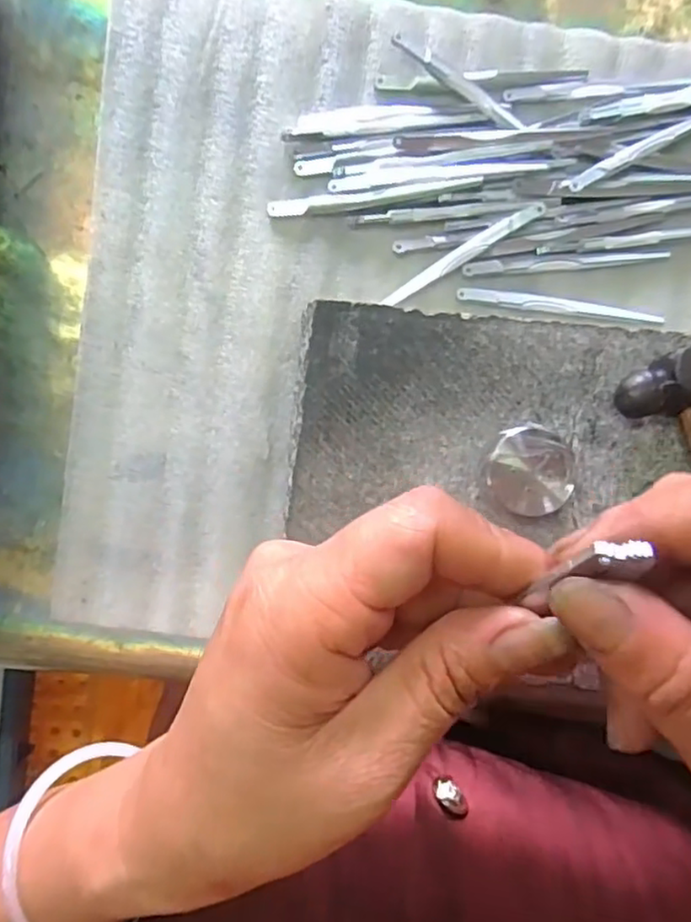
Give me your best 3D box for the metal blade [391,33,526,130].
[{"bbox_3d":[0.054,-0.184,0.309,0.075,0.004,0.007,36,90,-1],"label":"metal blade"}]

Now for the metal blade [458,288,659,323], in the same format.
[{"bbox_3d":[0.106,-0.077,0.313,0.101,0.004,0.008,6,90,-1],"label":"metal blade"}]

